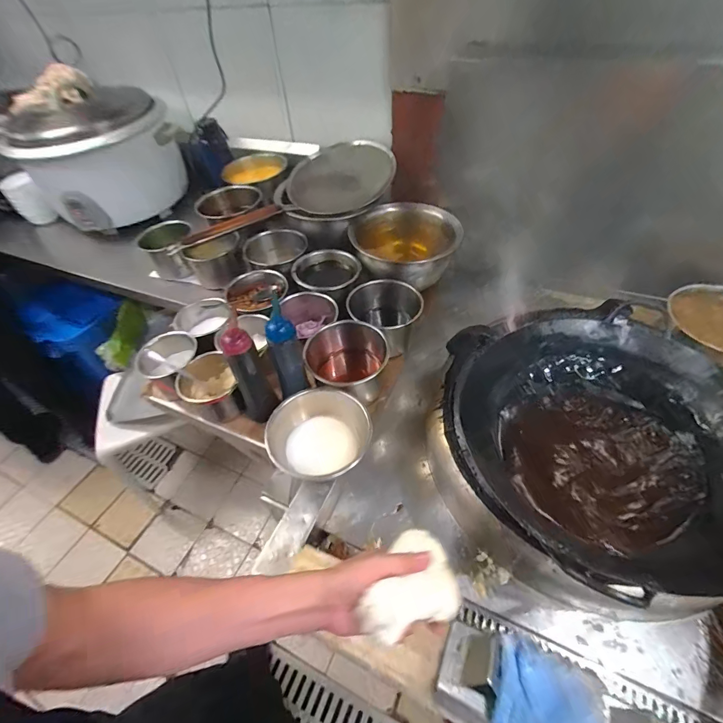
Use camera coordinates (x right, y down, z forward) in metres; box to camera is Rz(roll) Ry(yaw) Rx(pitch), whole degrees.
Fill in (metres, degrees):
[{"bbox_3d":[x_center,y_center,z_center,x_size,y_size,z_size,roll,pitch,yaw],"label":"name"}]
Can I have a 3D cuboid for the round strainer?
[{"bbox_3d":[-0.199,-0.419,0.955,0.568,0.098,0.226,-29,52,-19],"label":"round strainer"}]

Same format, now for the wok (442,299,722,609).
[{"bbox_3d":[0.373,0.105,0.592,0.430,0.097,0.446,-3,48,3],"label":"wok"}]

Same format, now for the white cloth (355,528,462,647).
[{"bbox_3d":[0.046,0.233,0.397,0.104,0.051,0.084,-22,50,-14],"label":"white cloth"}]

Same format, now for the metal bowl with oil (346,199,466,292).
[{"bbox_3d":[0.110,-0.281,0.922,0.231,0.109,0.222,-3,48,3],"label":"metal bowl with oil"}]

